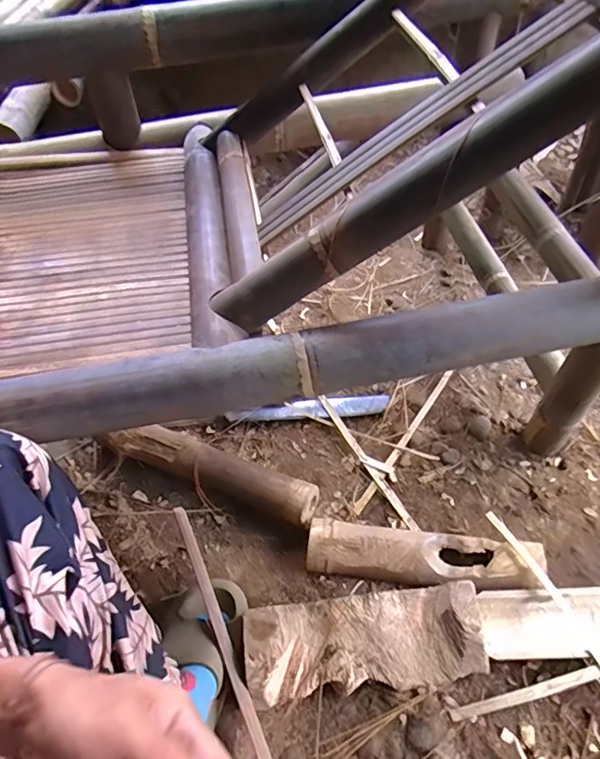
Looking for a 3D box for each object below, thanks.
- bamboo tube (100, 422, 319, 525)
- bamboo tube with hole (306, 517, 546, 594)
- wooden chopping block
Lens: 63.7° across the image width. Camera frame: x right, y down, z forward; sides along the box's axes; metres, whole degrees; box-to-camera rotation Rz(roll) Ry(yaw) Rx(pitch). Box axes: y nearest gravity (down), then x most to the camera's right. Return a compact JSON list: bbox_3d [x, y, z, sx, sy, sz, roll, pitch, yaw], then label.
[{"bbox_3d":[-0.146,0.143,0.771,0.364,0.070,0.065,16,56,15],"label":"bamboo tube"},{"bbox_3d":[0.172,0.245,0.676,0.318,0.055,0.082,5,54,9],"label":"bamboo tube with hole"},{"bbox_3d":[0.077,0.331,0.605,0.283,0.072,0.104,-7,53,-1],"label":"wooden chopping block"}]

